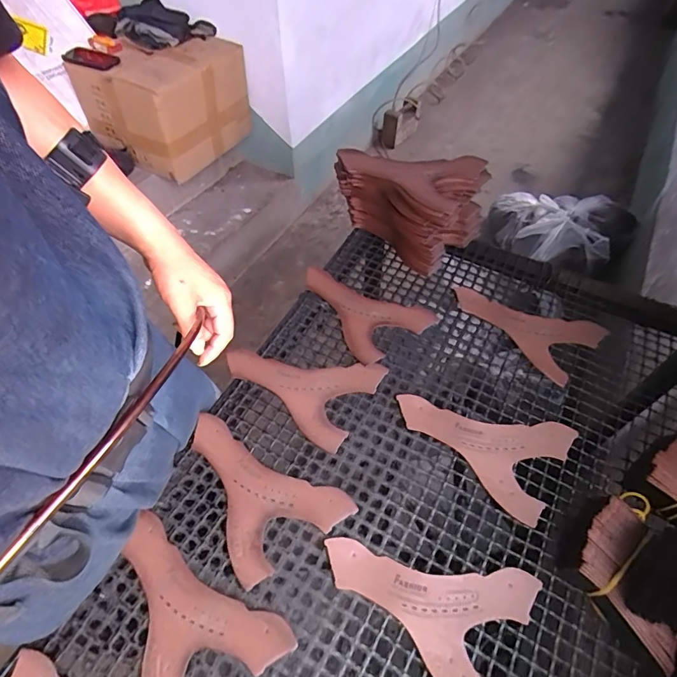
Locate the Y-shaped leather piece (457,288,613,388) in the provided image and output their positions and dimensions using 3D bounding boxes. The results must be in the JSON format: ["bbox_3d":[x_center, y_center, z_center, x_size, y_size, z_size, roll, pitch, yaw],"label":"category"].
[{"bbox_3d":[0.280,-0.029,0.658,0.128,0.009,0.204,-39,64,-23],"label":"Y-shaped leather piece"}]

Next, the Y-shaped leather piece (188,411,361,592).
[{"bbox_3d":[-0.094,0.163,0.521,0.137,0.008,0.199,-30,59,-19],"label":"Y-shaped leather piece"}]

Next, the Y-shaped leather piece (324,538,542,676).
[{"bbox_3d":[0.089,0.260,0.451,0.201,0.008,0.136,28,59,19],"label":"Y-shaped leather piece"}]

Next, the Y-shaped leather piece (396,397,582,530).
[{"bbox_3d":[0.180,0.118,0.553,0.200,0.008,0.136,31,60,21],"label":"Y-shaped leather piece"}]

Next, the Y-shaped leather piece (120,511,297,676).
[{"bbox_3d":[-0.153,0.265,0.450,0.138,0.006,0.193,-27,58,-17],"label":"Y-shaped leather piece"}]

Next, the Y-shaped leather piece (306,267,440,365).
[{"bbox_3d":[0.038,-0.060,0.680,0.139,0.007,0.200,-30,59,-19],"label":"Y-shaped leather piece"}]

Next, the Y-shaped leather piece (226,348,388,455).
[{"bbox_3d":[-0.053,0.052,0.597,0.196,0.010,0.136,27,59,18],"label":"Y-shaped leather piece"}]

